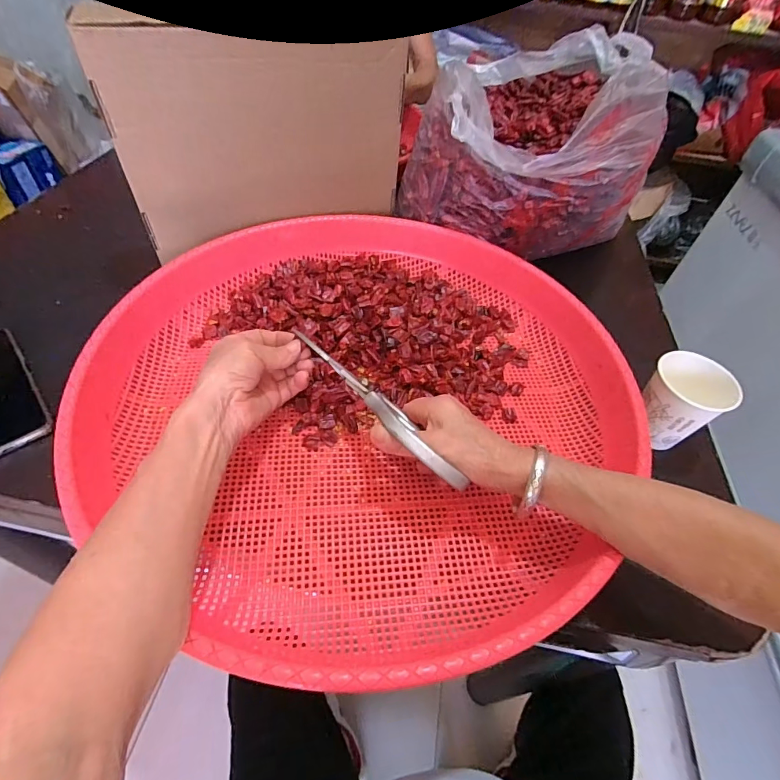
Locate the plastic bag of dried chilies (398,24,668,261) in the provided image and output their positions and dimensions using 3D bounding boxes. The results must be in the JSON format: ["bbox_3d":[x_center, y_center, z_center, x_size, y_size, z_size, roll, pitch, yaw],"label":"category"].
[{"bbox_3d":[0.200,-0.345,0.596,0.305,0.205,0.327,32,54,19],"label":"plastic bag of dried chilies"}]

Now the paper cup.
[{"bbox_3d":[0.294,0.011,0.429,0.071,0.077,0.072,3,51,-4],"label":"paper cup"}]

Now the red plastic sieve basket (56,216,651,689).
[{"bbox_3d":[-0.021,-0.014,0.435,0.486,0.069,0.493,3,51,-4],"label":"red plastic sieve basket"}]

